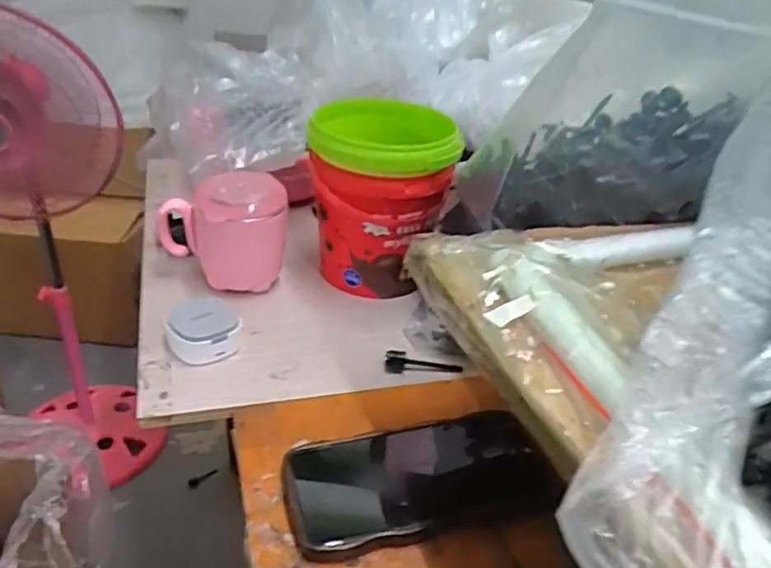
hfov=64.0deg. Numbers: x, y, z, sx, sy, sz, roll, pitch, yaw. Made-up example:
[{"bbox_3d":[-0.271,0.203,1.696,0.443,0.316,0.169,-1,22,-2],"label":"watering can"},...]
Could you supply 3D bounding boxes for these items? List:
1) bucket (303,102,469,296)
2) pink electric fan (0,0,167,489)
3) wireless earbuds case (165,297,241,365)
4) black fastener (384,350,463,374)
[{"bbox_3d":[-0.009,-0.080,0.574,0.122,0.171,0.108,3,32,-5],"label":"bucket"},{"bbox_3d":[-0.638,-0.037,1.089,0.317,0.861,0.305,-15,38,-30],"label":"pink electric fan"},{"bbox_3d":[-0.147,0.035,0.499,0.054,0.029,0.054,-4,33,-17],"label":"wireless earbuds case"},{"bbox_3d":[0.031,0.064,0.504,0.063,0.011,0.016,2,32,-8],"label":"black fastener"}]

